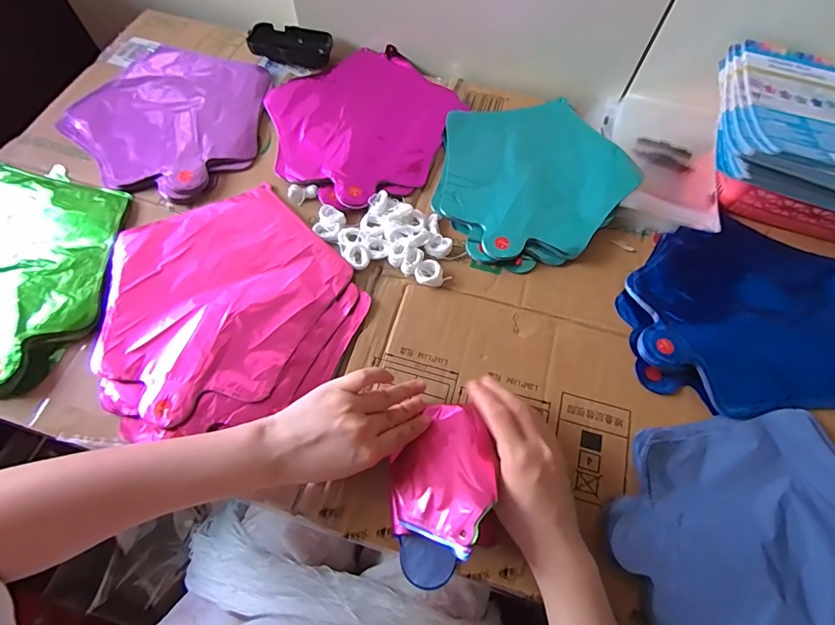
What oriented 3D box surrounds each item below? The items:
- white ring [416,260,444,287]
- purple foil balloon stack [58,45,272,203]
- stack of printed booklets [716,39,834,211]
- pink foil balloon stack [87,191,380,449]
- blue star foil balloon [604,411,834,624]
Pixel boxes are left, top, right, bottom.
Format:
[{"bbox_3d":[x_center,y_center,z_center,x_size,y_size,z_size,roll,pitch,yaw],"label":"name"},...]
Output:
[{"bbox_3d":[0.012,-0.040,0.454,0.028,0.011,0.026,1,65,-2],"label":"white ring"},{"bbox_3d":[-0.300,-0.241,0.528,0.230,0.013,0.227,14,65,4],"label":"purple foil balloon stack"},{"bbox_3d":[0.377,-0.199,0.441,0.133,0.043,0.190,17,65,5],"label":"stack of printed booklets"},{"bbox_3d":[-0.194,-0.011,0.426,0.235,0.013,0.244,-35,71,-17],"label":"pink foil balloon stack"},{"bbox_3d":[0.289,0.194,0.352,0.228,0.018,0.237,-31,70,-16],"label":"blue star foil balloon"}]

